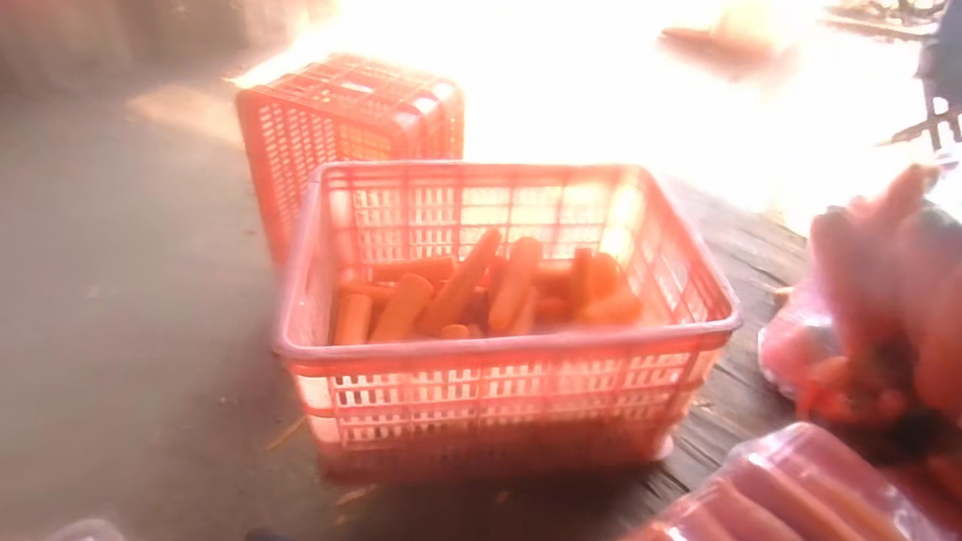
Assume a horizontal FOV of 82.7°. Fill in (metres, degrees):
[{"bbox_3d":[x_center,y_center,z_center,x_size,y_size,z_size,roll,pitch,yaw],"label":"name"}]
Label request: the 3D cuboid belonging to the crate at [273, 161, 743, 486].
[{"bbox_3d":[0.022,0.061,0.771,0.491,0.293,0.347,-3,41,-8],"label":"crate"}]

